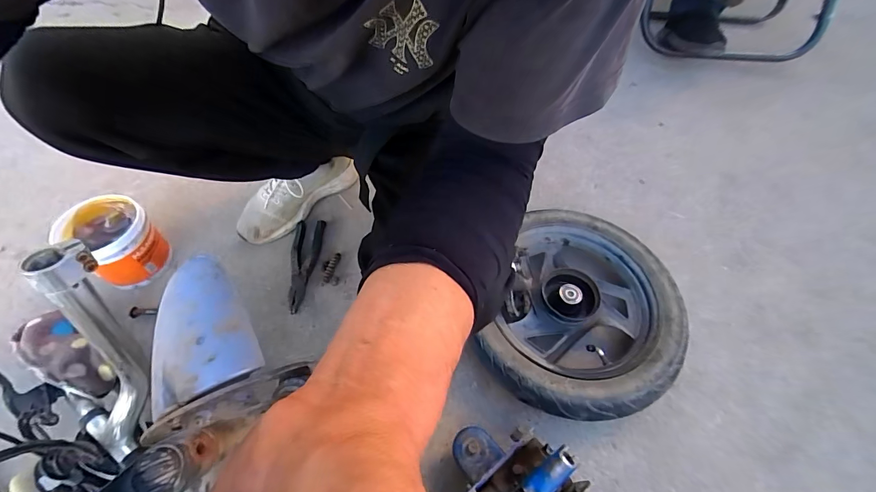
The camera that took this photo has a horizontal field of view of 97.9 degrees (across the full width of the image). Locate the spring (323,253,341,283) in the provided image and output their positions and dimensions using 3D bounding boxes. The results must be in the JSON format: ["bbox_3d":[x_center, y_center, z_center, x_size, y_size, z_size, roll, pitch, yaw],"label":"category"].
[{"bbox_3d":[-0.194,0.039,0.691,0.016,0.012,0.058,16,57,8],"label":"spring"}]

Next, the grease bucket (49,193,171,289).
[{"bbox_3d":[-0.536,-0.004,0.646,0.116,0.122,0.109,18,56,9],"label":"grease bucket"}]

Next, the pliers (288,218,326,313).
[{"bbox_3d":[-0.246,0.032,0.694,0.050,0.019,0.186,2,55,-3],"label":"pliers"}]

